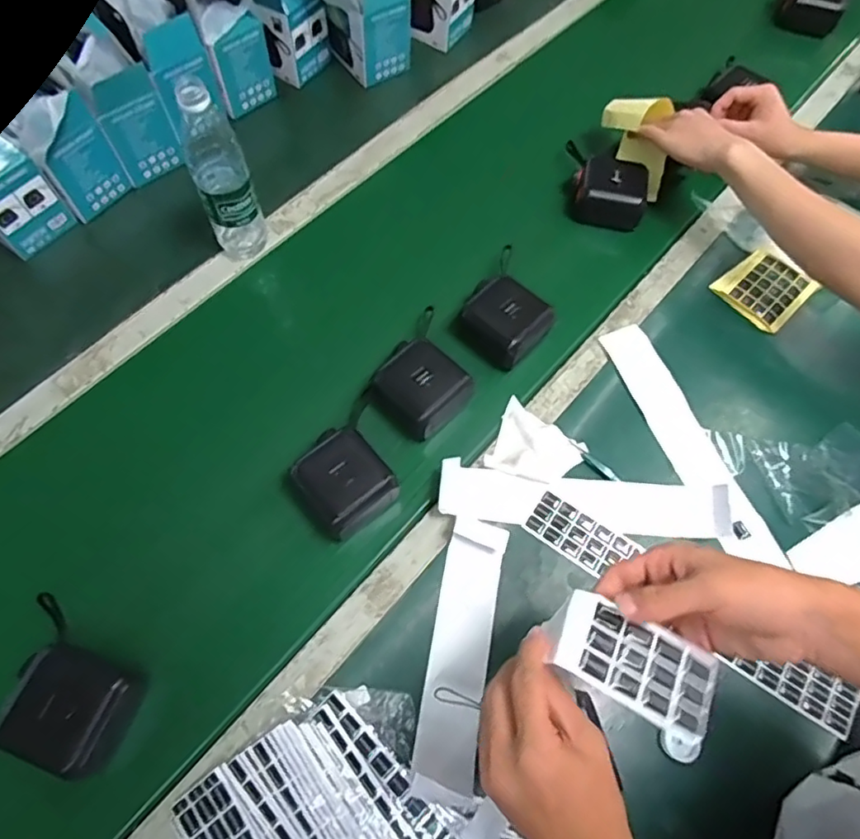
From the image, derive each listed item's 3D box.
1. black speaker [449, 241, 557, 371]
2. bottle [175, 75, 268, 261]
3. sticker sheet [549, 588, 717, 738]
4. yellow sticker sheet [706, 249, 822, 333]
[{"bbox_3d":[0.094,-0.130,0.703,0.104,0.052,0.105,38,70,15],"label":"black speaker"},{"bbox_3d":[-0.246,-0.287,0.677,0.066,0.224,0.060,-22,67,-12],"label":"bottle"},{"bbox_3d":[0.136,0.160,0.375,0.103,0.007,0.057,27,59,4],"label":"sticker sheet"},{"bbox_3d":[0.445,-0.174,0.763,0.096,0.024,0.099,-40,72,-17],"label":"yellow sticker sheet"}]

